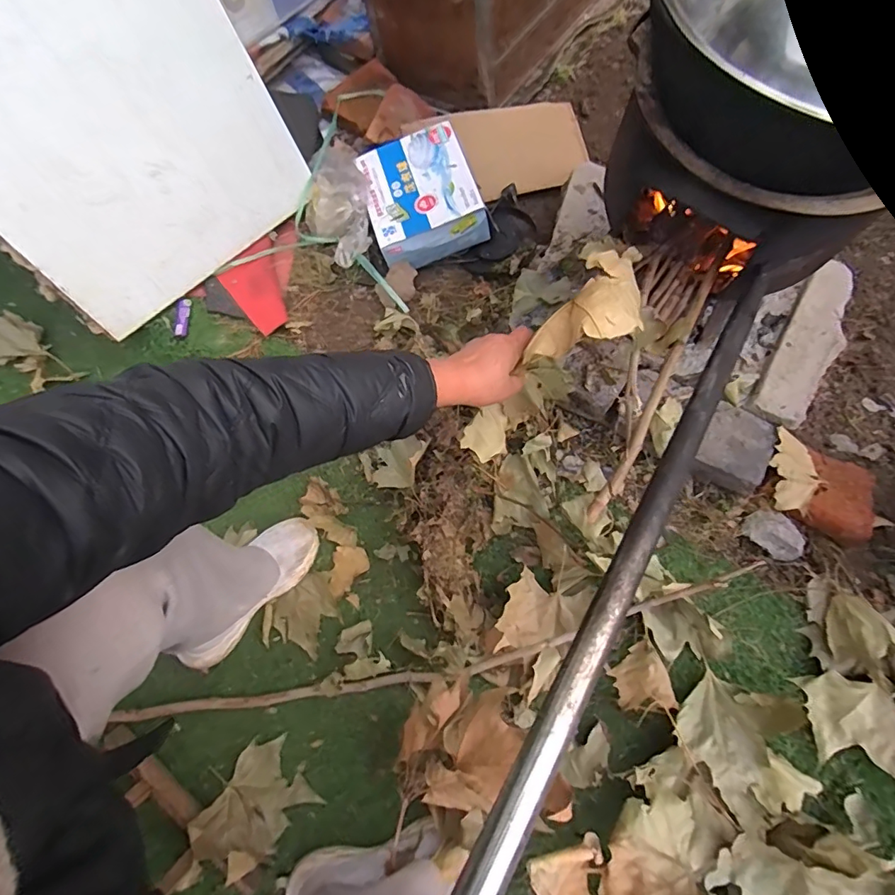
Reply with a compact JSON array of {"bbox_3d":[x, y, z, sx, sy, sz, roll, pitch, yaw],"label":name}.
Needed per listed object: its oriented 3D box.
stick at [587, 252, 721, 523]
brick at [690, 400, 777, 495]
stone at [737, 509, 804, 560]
[{"bbox_3d":[0.258,-0.071,0.601,0.021,0.017,0.357,26,88,10],"label":"stick"},{"bbox_3d":[0.452,0.004,0.779,0.104,0.056,0.116,23,74,10],"label":"brick"},{"bbox_3d":[0.510,0.132,0.763,0.092,0.036,0.067,30,75,12],"label":"stone"}]

